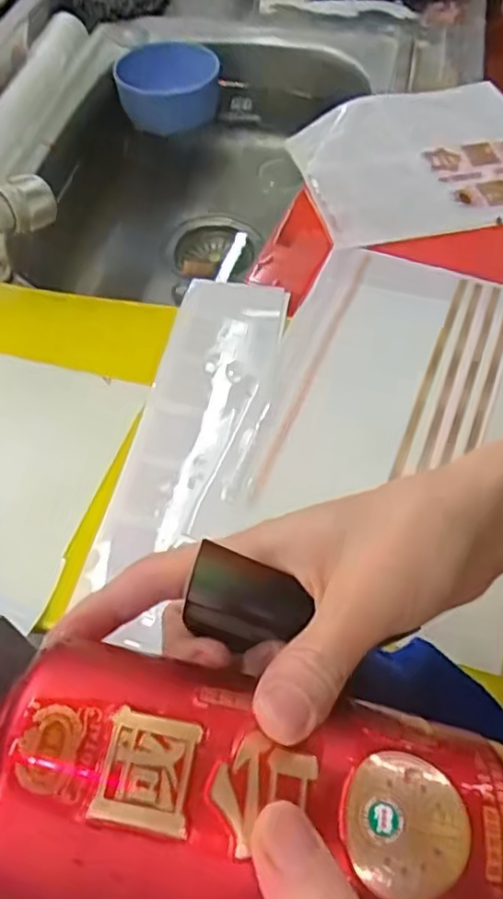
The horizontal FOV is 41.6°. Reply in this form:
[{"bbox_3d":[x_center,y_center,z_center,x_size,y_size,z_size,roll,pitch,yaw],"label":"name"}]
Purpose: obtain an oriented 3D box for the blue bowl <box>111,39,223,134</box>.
[{"bbox_3d":[-0.090,-0.394,0.715,0.107,0.055,0.088,-11,57,-8],"label":"blue bowl"}]

